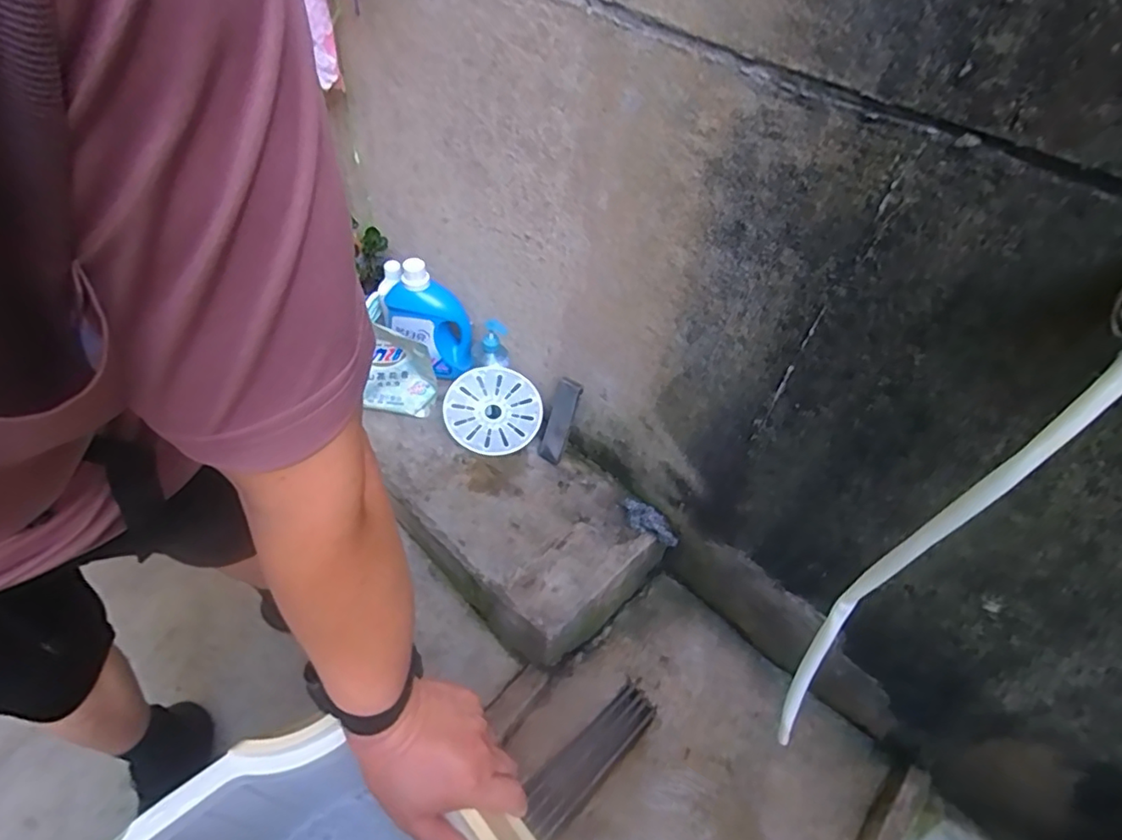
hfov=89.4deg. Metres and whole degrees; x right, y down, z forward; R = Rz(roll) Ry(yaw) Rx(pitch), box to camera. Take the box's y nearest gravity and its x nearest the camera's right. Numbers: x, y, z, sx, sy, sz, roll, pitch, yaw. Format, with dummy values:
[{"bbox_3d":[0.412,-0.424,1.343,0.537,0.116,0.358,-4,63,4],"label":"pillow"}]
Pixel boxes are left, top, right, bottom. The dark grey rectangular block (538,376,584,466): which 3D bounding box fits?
[{"bbox_3d":[-0.003,0.002,1.269,0.058,0.199,0.024,24,23,15],"label":"dark grey rectangular block"}]

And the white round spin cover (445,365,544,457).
[{"bbox_3d":[-0.151,-0.016,1.261,0.208,0.209,0.013,-5,24,2],"label":"white round spin cover"}]

